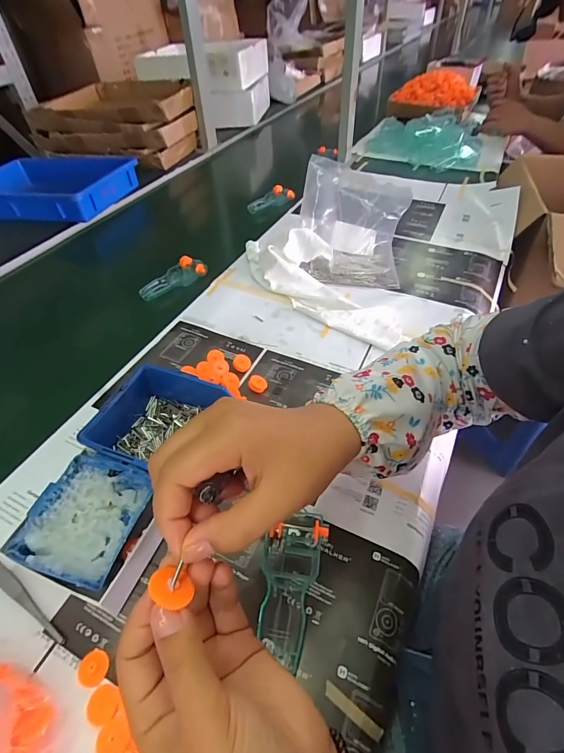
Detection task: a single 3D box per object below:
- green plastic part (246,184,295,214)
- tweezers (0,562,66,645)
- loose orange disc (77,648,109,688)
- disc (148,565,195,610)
[{"bbox_3d":[-0.025,-0.401,0.858,0.057,0.024,0.106,30,54,26],"label":"green plastic part"},{"bbox_3d":[-0.237,0.174,0.325,0.153,0.008,0.012,25,52,22],"label":"tweezers"},{"bbox_3d":[-0.143,0.220,0.286,0.022,0.005,0.022,0,47,0],"label":"loose orange disc"},{"bbox_3d":[-0.055,0.103,0.189,0.021,0.005,0.020,17,22,-12],"label":"disc"}]

